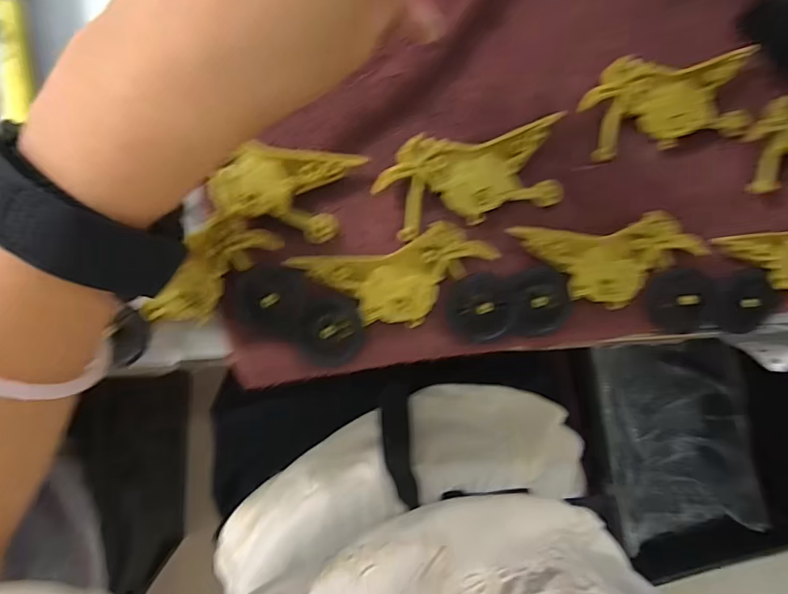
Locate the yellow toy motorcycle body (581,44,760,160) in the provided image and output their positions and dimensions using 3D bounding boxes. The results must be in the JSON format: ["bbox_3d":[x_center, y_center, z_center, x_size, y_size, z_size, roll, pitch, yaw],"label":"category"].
[{"bbox_3d":[0.156,-0.112,0.265,0.098,0.013,0.050,-12,91,-5],"label":"yellow toy motorcycle body"}]

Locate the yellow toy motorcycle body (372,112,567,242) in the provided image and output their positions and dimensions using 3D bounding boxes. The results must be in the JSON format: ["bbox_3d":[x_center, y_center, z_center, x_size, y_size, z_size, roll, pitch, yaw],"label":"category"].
[{"bbox_3d":[0.043,-0.066,0.255,0.102,0.013,0.049,-15,91,-5],"label":"yellow toy motorcycle body"}]

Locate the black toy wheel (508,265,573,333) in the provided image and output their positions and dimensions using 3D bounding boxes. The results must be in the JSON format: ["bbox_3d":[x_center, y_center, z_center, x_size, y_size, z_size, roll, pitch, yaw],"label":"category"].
[{"bbox_3d":[0.081,0.003,0.256,0.036,0.007,0.037,-13,107,-11],"label":"black toy wheel"}]

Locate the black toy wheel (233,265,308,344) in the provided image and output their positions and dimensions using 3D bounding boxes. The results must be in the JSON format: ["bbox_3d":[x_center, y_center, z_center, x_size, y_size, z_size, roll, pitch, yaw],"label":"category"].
[{"bbox_3d":[-0.065,0.004,0.241,0.036,0.007,0.038,0,90,-5],"label":"black toy wheel"}]

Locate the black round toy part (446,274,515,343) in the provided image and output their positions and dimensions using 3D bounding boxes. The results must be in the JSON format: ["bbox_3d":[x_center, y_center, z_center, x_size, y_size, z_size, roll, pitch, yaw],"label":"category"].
[{"bbox_3d":[0.047,0.006,0.250,0.034,0.007,0.036,0,90,-5],"label":"black round toy part"}]

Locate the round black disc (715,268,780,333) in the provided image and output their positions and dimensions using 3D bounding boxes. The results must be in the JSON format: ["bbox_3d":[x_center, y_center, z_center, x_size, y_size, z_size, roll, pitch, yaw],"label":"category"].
[{"bbox_3d":[0.204,0.002,0.268,0.033,0.010,0.037,14,89,-5],"label":"round black disc"}]

